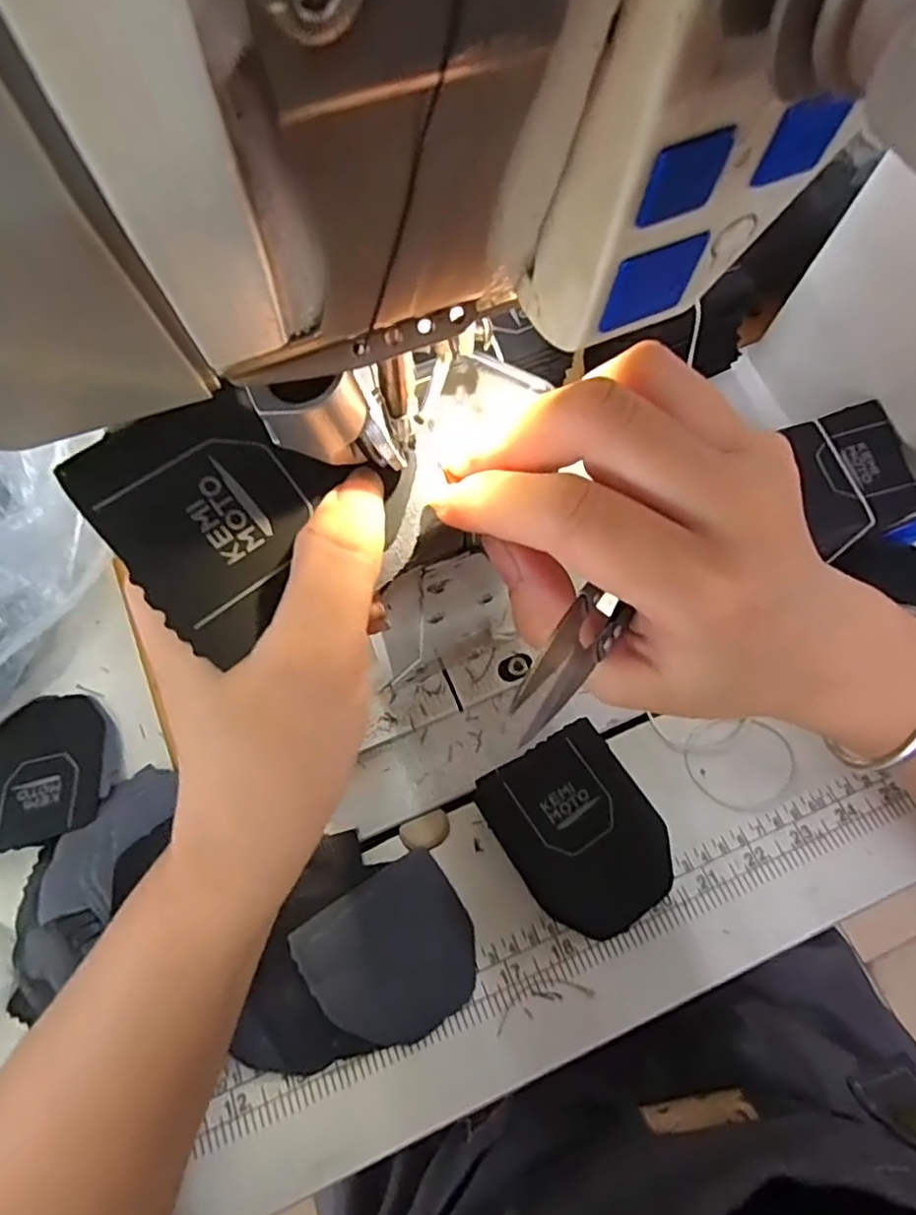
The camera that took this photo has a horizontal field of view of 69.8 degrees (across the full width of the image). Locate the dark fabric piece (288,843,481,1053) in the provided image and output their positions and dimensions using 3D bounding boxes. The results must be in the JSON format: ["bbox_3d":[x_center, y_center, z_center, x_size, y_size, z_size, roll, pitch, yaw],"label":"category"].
[{"bbox_3d":[-0.028,0.154,0.292,0.071,0.005,0.066,-28,78,-23],"label":"dark fabric piece"}]

